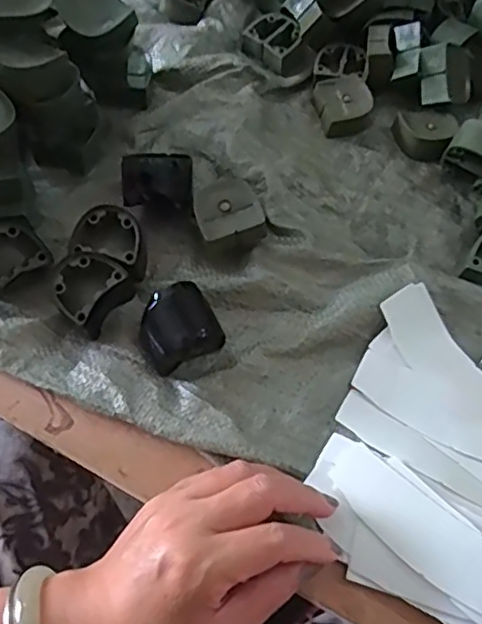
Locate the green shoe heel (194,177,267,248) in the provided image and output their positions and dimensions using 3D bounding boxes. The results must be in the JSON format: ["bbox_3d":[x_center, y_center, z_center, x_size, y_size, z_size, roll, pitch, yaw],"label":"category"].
[{"bbox_3d":[-0.010,-0.063,0.424,0.041,0.031,0.041,-21,64,-14],"label":"green shoe heel"}]

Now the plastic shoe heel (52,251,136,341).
[{"bbox_3d":[-0.096,-0.016,0.405,0.037,0.033,0.049,37,64,16],"label":"plastic shoe heel"}]

